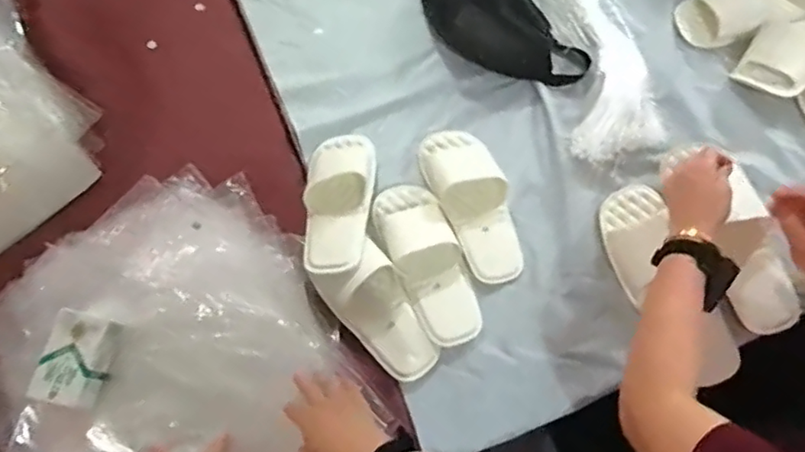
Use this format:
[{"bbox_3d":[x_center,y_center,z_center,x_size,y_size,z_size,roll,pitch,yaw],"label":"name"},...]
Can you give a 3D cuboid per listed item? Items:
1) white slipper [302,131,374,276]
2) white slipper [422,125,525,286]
[{"bbox_3d":[-0.090,-0.039,0.822,0.093,0.052,0.225,3,68,0],"label":"white slipper"},{"bbox_3d":[0.097,-0.043,0.820,0.099,0.052,0.239,-17,69,-8],"label":"white slipper"}]

